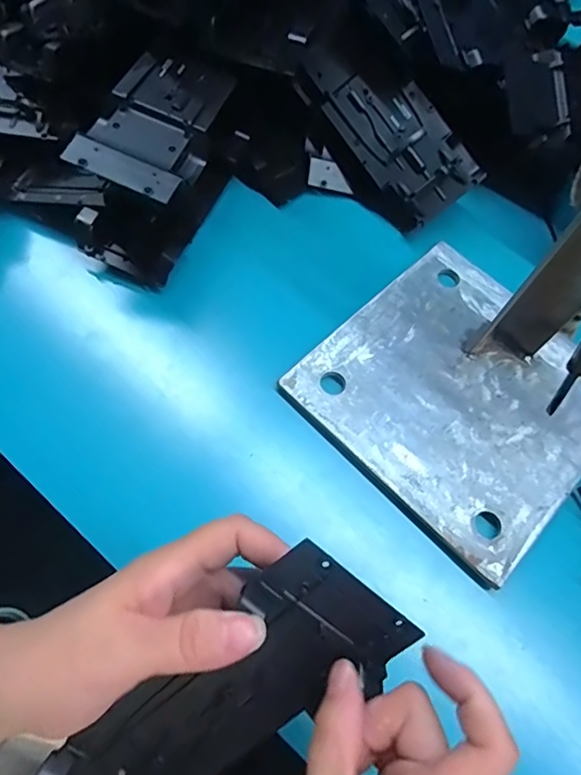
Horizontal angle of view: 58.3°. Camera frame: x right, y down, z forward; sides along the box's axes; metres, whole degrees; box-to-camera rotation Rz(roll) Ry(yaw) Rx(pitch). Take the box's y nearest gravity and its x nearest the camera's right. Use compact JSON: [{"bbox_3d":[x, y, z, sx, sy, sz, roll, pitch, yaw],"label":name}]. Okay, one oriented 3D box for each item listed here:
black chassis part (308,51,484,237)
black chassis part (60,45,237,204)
[{"bbox_3d":[0.083,-0.212,0.424,0.073,0.019,0.159,-33,90,13],"label":"black chassis part"},{"bbox_3d":[-0.092,-0.181,0.358,0.074,0.025,0.120,16,67,2],"label":"black chassis part"}]

